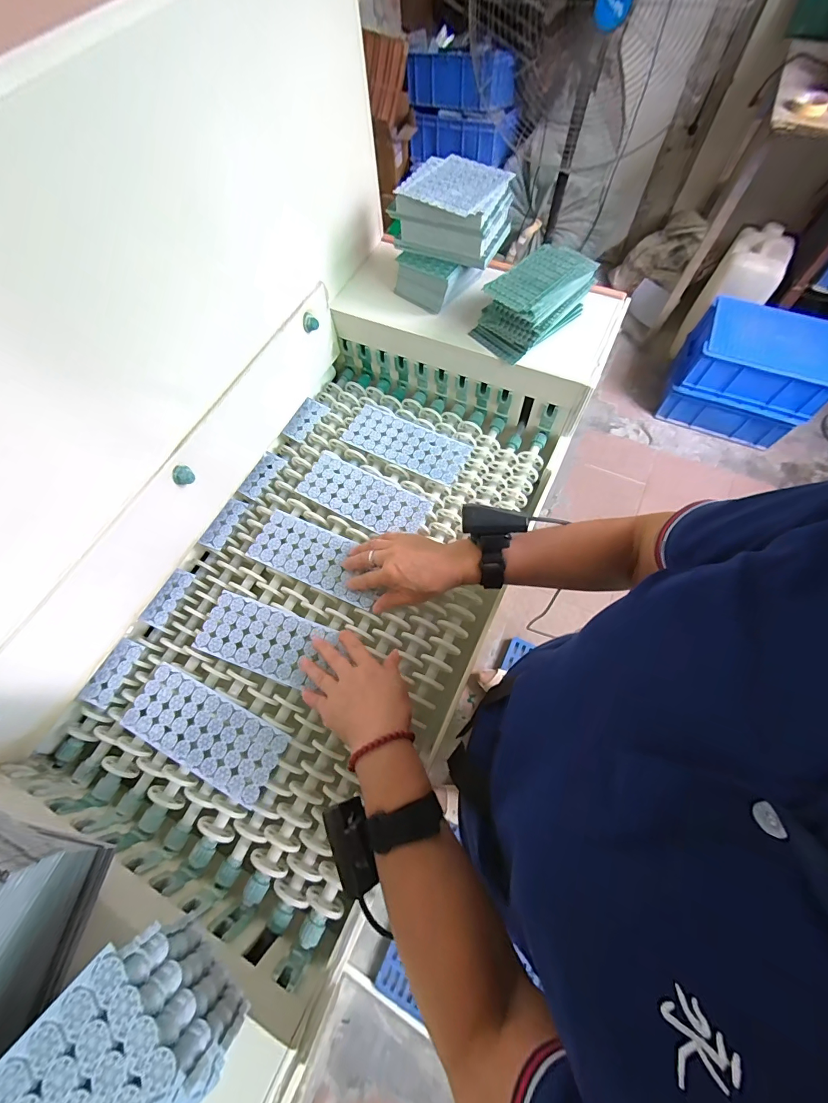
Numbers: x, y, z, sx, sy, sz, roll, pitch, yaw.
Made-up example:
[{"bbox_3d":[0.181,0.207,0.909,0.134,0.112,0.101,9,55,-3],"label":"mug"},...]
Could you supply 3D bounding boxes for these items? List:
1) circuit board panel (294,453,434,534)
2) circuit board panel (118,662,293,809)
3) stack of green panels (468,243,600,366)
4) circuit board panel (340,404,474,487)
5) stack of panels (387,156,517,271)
[{"bbox_3d":[-0.075,-0.081,0.597,0.193,0.005,0.080,25,70,13],"label":"circuit board panel"},{"bbox_3d":[-0.248,0.211,0.476,0.194,0.004,0.083,23,69,13],"label":"circuit board panel"},{"bbox_3d":[0.167,-0.352,0.566,0.147,0.081,0.104,-42,70,-14],"label":"stack of green panels"},{"bbox_3d":[-0.014,-0.171,0.637,0.197,0.009,0.082,25,70,14],"label":"circuit board panel"},{"bbox_3d":[0.054,-0.469,0.561,0.140,0.072,0.112,22,69,12],"label":"stack of panels"}]

